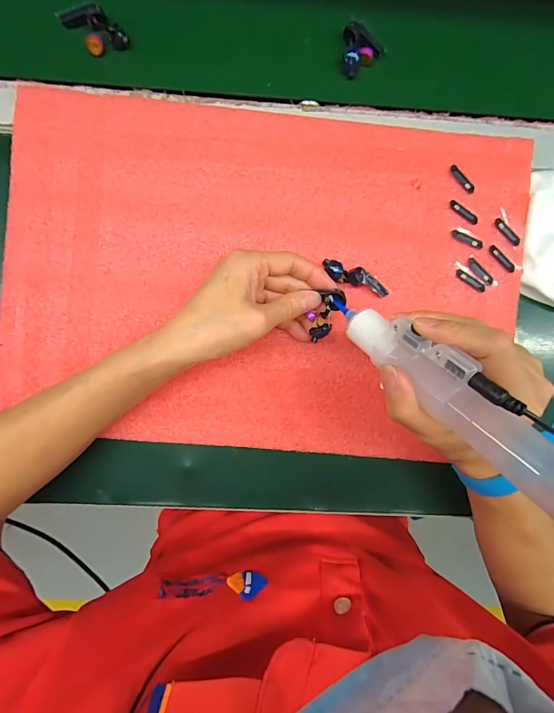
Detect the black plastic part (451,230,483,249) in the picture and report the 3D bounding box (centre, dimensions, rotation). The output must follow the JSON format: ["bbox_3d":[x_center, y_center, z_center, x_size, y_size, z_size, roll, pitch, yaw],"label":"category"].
[{"bbox_3d":[0.154,-0.094,0.301,0.026,0.004,0.007,26,90,-3],"label":"black plastic part"}]

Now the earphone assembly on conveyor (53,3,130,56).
[{"bbox_3d":[-0.144,-0.258,0.293,0.031,0.014,0.046,-43,93,-1],"label":"earphone assembly on conveyor"}]

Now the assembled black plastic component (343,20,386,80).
[{"bbox_3d":[0.066,-0.242,0.299,0.034,0.014,0.032,22,91,-3],"label":"assembled black plastic component"}]

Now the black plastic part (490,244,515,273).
[{"bbox_3d":[0.182,-0.079,0.300,0.007,0.004,0.027,-41,93,-1],"label":"black plastic part"}]

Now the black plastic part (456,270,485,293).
[{"bbox_3d":[0.157,-0.061,0.301,0.027,0.004,0.007,35,90,-3],"label":"black plastic part"}]

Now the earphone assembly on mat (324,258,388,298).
[{"bbox_3d":[0.062,-0.062,0.293,0.055,0.014,0.014,21,91,-3],"label":"earphone assembly on mat"}]

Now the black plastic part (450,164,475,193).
[{"bbox_3d":[0.149,-0.142,0.299,0.006,0.004,0.027,-40,93,-1],"label":"black plastic part"}]

